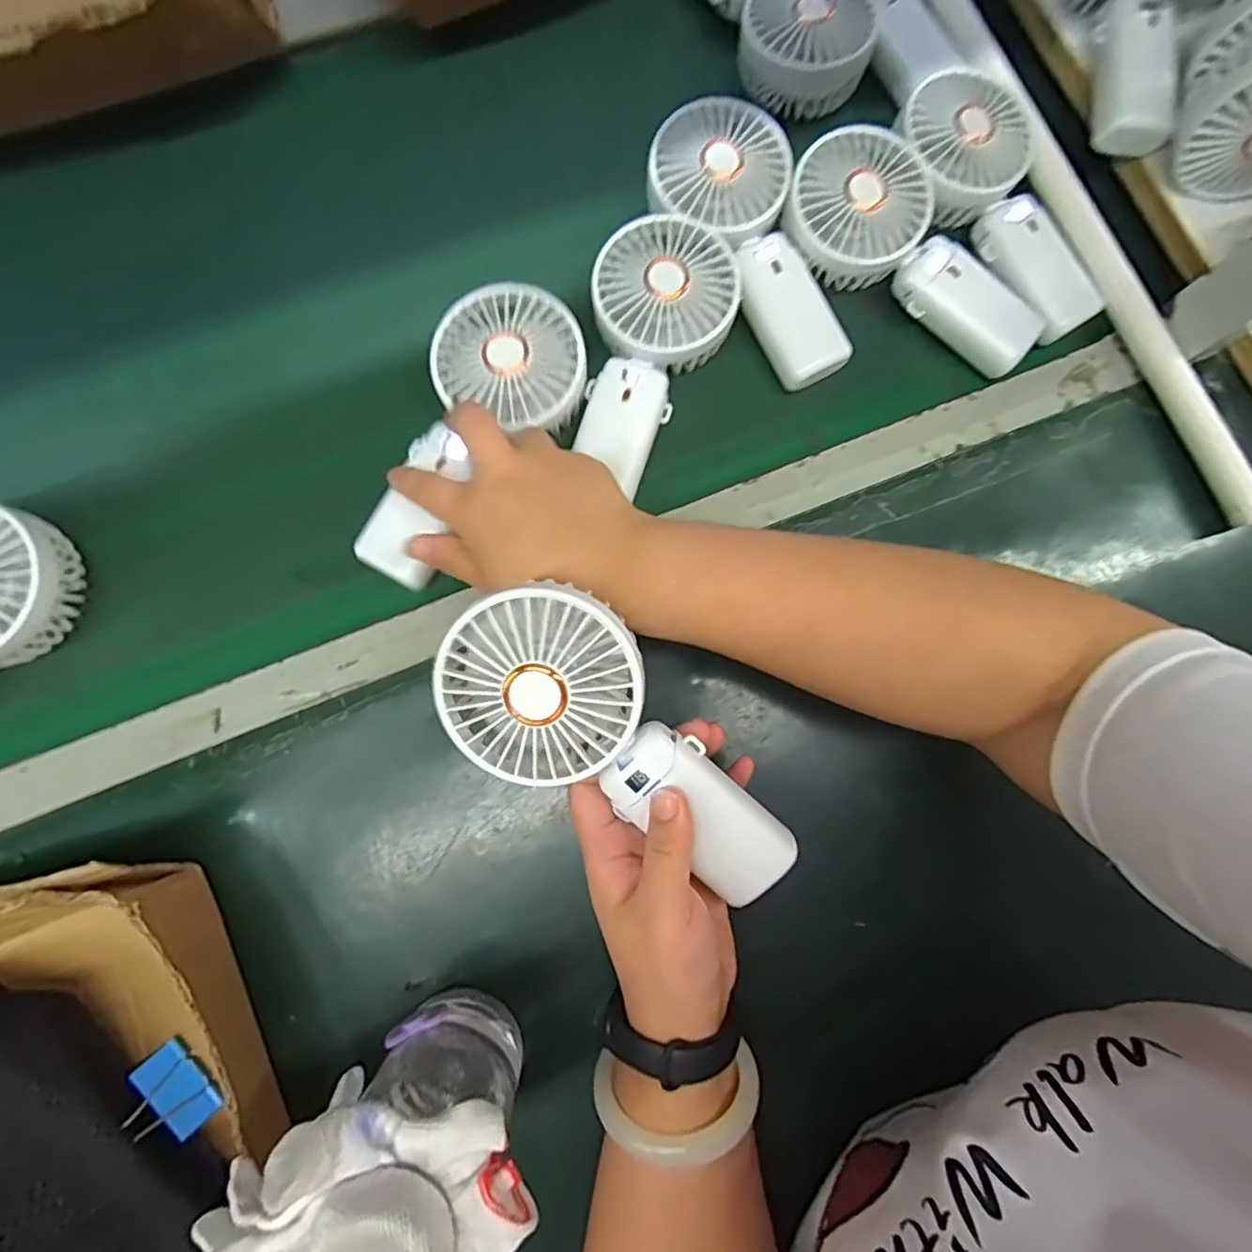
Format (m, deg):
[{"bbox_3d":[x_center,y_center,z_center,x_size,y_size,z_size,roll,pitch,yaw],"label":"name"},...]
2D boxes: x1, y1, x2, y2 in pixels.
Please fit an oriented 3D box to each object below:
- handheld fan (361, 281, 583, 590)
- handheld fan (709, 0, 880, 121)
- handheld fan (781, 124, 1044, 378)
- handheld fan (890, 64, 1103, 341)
[{"bbox_3d":[-0.094,-0.113,0.373,0.087,0.033,0.183,34,89,10],"label":"handheld fan"},{"bbox_3d":[0.097,-0.435,0.443,0.086,0.044,0.179,-29,74,-10],"label":"handheld fan"},{"bbox_3d":[0.182,-0.232,0.410,0.183,0.049,0.082,40,75,-4],"label":"handheld fan"},{"bbox_3d":[0.245,-0.274,0.422,0.084,0.042,0.180,-32,93,-11],"label":"handheld fan"}]

